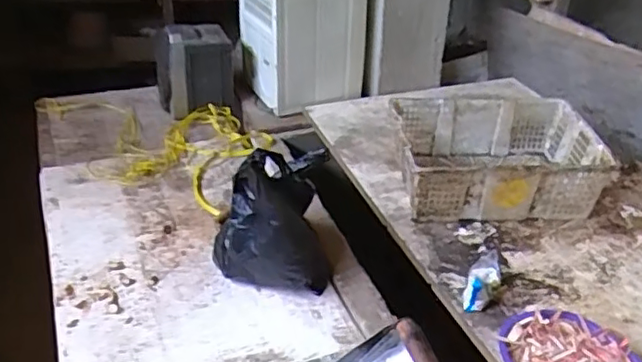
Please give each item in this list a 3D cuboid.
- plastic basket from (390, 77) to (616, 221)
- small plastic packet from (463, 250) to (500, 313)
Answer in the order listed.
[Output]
[{"bbox_3d":[0.429,-0.064,1.578,0.477,0.155,0.408,2,33,1],"label":"plastic basket"},{"bbox_3d":[0.321,0.194,1.244,0.054,0.030,0.148,14,53,24],"label":"small plastic packet"}]

